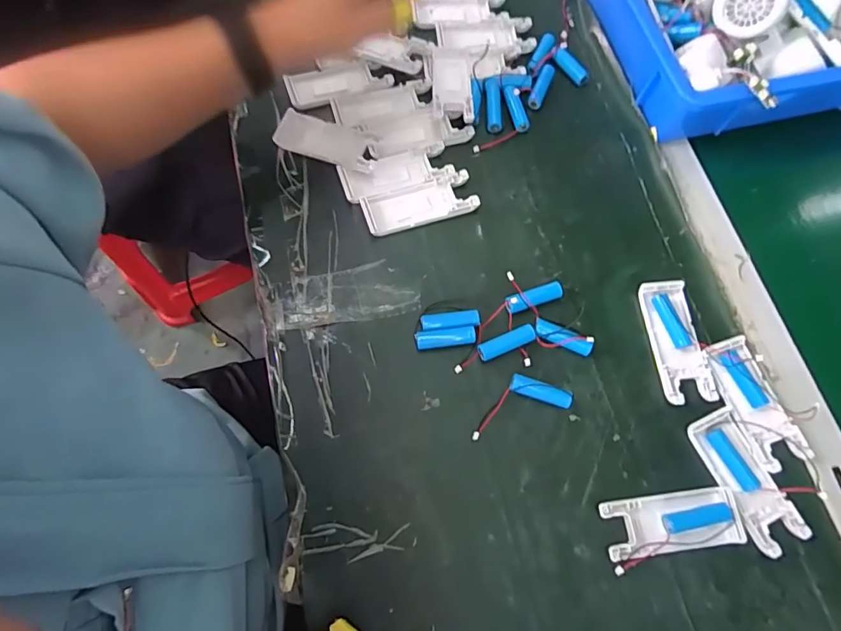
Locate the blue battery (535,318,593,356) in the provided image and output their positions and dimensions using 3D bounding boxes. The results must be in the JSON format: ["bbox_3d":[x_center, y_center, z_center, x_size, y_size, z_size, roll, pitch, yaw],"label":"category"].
[{"bbox_3d":[0.121,0.020,0.408,0.050,0.016,0.015,24,72,6],"label":"blue battery"}]

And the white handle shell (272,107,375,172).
[{"bbox_3d":[-0.088,-0.167,0.458,0.100,0.019,0.039,21,72,5],"label":"white handle shell"}]

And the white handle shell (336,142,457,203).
[{"bbox_3d":[-0.024,-0.137,0.456,0.105,0.009,0.038,-18,73,-8],"label":"white handle shell"}]

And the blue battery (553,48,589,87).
[{"bbox_3d":[0.156,-0.256,0.494,0.045,0.013,0.013,33,70,-23],"label":"blue battery"}]

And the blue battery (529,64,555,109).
[{"bbox_3d":[0.126,-0.238,0.498,0.015,0.012,0.049,24,87,6],"label":"blue battery"}]

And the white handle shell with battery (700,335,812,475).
[{"bbox_3d":[0.274,0.069,0.389,0.040,0.020,0.105,-18,73,-8],"label":"white handle shell with battery"}]

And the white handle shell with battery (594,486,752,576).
[{"bbox_3d":[0.193,0.159,0.364,0.107,0.013,0.043,-7,72,-5],"label":"white handle shell with battery"}]

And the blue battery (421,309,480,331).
[{"bbox_3d":[0.025,0.005,0.410,0.049,0.012,0.014,-6,71,-4],"label":"blue battery"}]

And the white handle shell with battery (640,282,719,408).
[{"bbox_3d":[0.221,0.021,0.412,0.043,0.012,0.106,-5,71,-4],"label":"white handle shell with battery"}]

